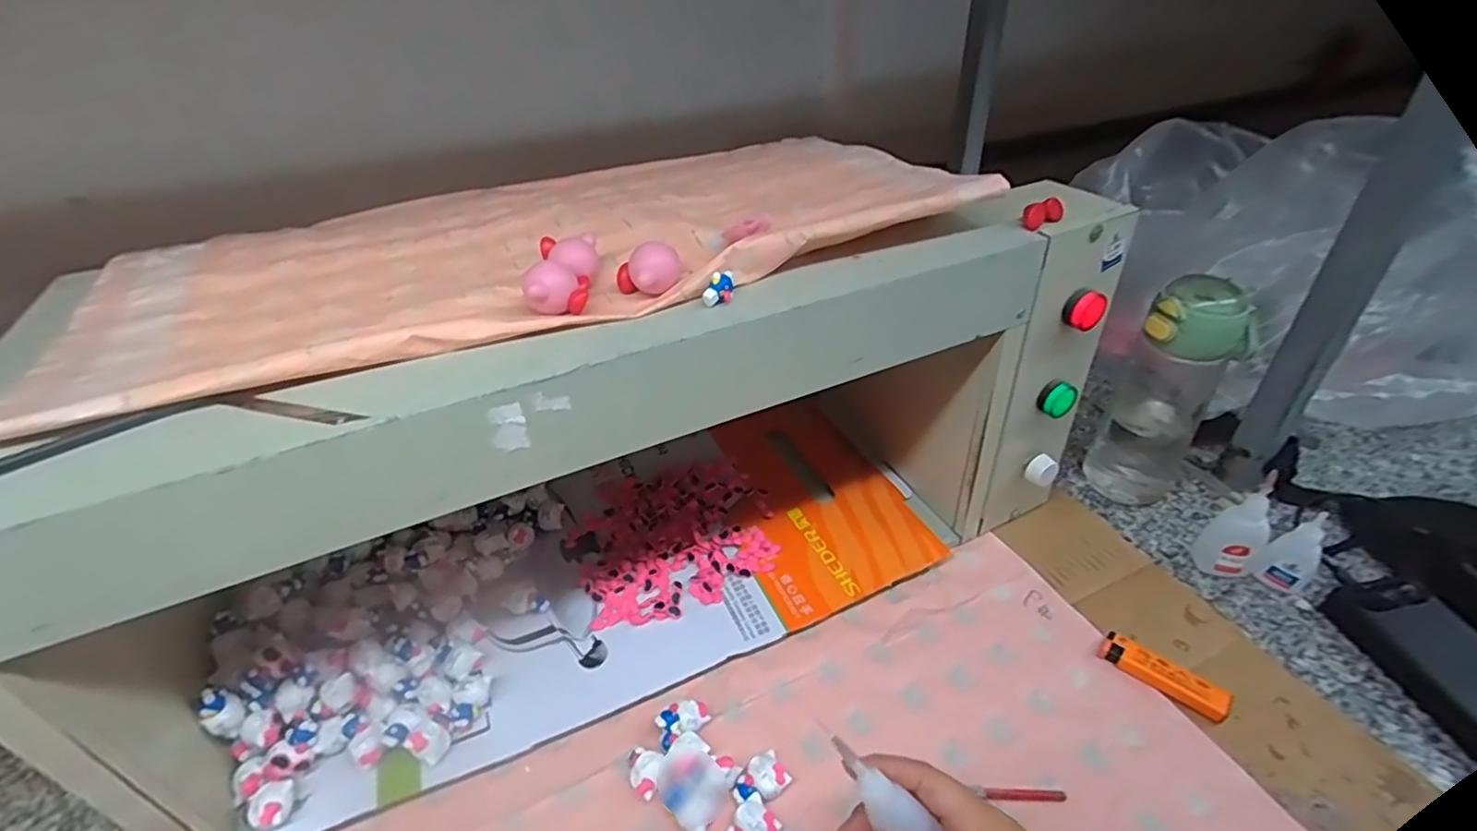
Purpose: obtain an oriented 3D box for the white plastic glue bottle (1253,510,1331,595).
[{"bbox_3d":[0.442,0.111,0.517,0.020,0.078,0.030,-26,45,-27],"label":"white plastic glue bottle"}]

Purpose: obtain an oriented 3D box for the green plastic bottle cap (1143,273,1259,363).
[{"bbox_3d":[0.380,-0.077,0.531,0.074,0.051,0.064,30,49,33],"label":"green plastic bottle cap"}]

